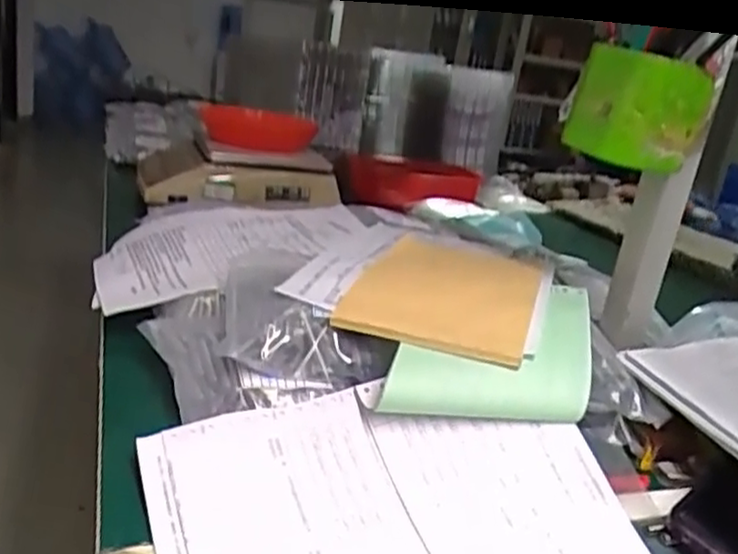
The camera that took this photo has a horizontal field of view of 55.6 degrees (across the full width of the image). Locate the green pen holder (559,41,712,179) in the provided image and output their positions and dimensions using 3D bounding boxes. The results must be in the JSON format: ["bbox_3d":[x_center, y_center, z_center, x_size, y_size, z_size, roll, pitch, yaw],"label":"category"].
[{"bbox_3d":[0.211,-0.132,0.554,0.083,0.083,0.074,-1,21,-20],"label":"green pen holder"}]

